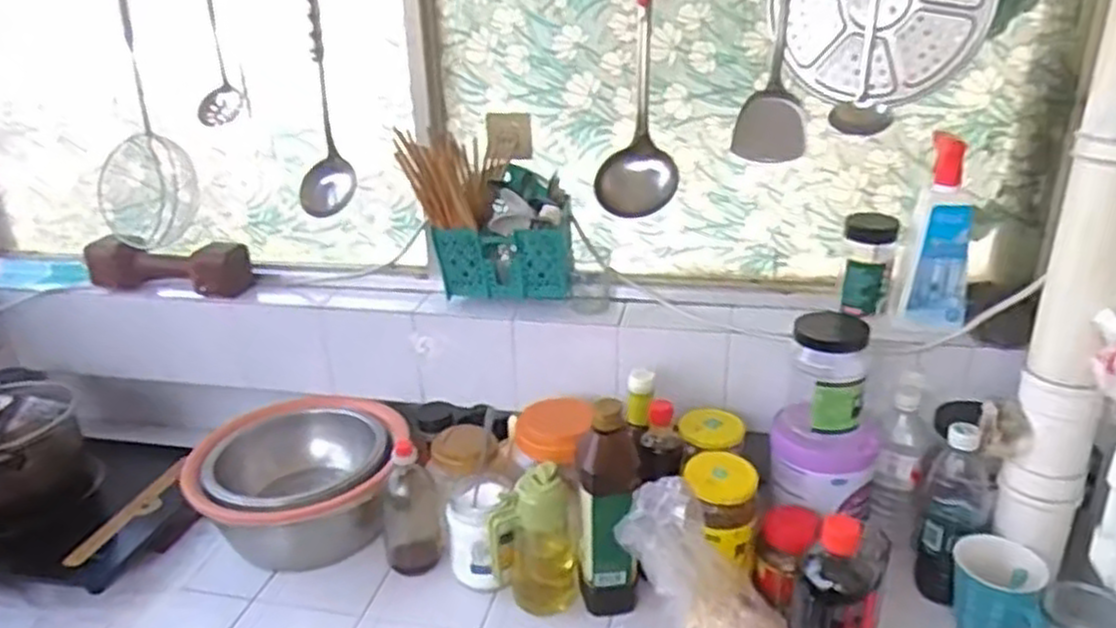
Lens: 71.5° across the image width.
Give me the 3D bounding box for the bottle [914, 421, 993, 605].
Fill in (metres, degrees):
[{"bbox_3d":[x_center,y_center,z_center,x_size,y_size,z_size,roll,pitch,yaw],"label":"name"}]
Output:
[{"bbox_3d":[0.468,0.231,0.913,0.068,0.213,0.073,10,26,27],"label":"bottle"}]

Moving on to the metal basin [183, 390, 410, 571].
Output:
[{"bbox_3d":[-0.358,0.238,1.112,0.270,0.157,0.270,-2,23,1],"label":"metal basin"}]

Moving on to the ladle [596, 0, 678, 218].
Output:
[{"bbox_3d":[0.098,-0.304,0.971,0.102,0.349,0.083,0,23,4],"label":"ladle"}]

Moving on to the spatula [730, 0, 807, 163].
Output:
[{"bbox_3d":[0.267,-0.341,0.951,0.087,0.302,0.031,2,23,9],"label":"spatula"}]

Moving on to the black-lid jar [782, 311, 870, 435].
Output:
[{"bbox_3d":[0.327,0.071,0.943,0.090,0.120,0.102,6,24,18],"label":"black-lid jar"}]

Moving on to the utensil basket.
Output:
[{"bbox_3d":[-0.074,-0.101,1.072,0.186,0.166,0.070,3,23,11],"label":"utensil basket"}]

